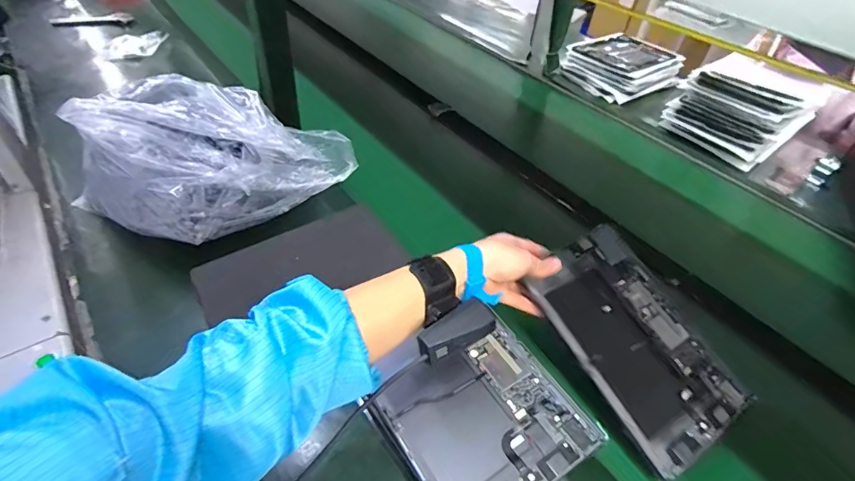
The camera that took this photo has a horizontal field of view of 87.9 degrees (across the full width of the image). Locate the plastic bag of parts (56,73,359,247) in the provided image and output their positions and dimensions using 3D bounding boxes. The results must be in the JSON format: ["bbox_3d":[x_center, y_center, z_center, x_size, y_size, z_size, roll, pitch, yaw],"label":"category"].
[{"bbox_3d":[-0.313,-0.138,0.624,0.329,0.157,0.241,-25,53,-28],"label":"plastic bag of parts"}]

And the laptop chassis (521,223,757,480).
[{"bbox_3d":[0.238,0.108,0.509,0.163,0.012,0.248,-23,68,-23],"label":"laptop chassis"}]

